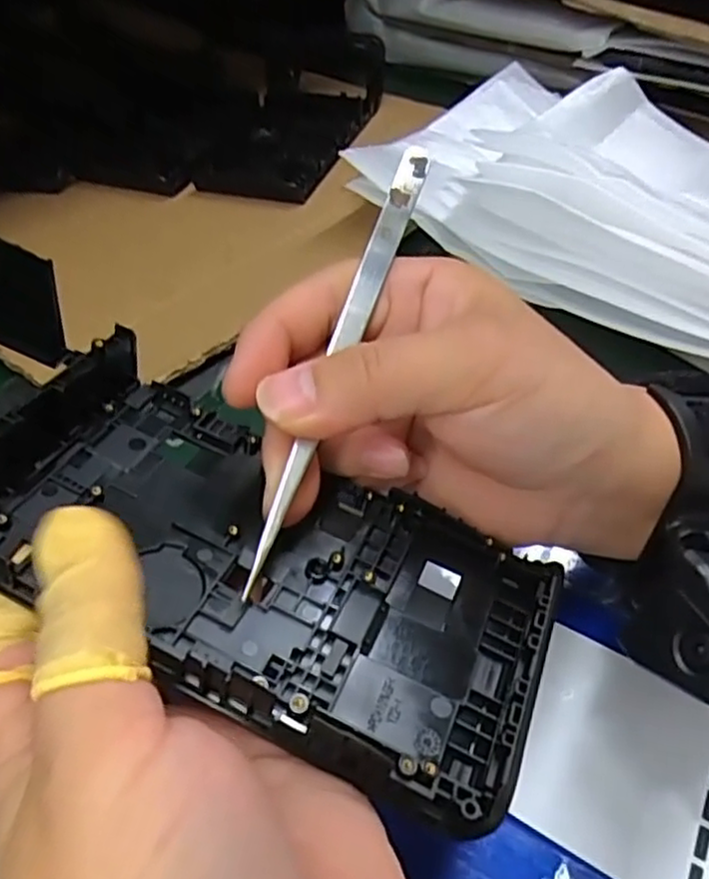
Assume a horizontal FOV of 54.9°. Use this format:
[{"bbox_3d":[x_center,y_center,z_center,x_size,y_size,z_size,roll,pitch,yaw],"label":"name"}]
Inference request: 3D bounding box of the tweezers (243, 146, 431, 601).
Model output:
[{"bbox_3d":[-0.003,-0.024,0.182,0.008,0.004,0.135,15,72,15],"label":"tweezers"}]

